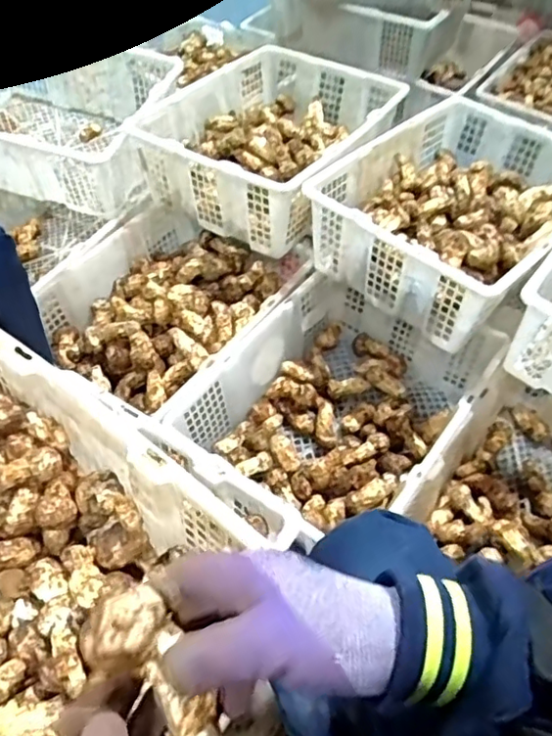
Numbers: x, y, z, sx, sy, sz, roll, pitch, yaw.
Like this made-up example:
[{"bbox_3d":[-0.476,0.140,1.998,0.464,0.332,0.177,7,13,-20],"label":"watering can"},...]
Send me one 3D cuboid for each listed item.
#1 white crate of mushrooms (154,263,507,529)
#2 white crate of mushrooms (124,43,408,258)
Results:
[{"bbox_3d":[0.113,0.049,1.007,0.368,0.168,0.441,30,57,20],"label":"white crate of mushrooms"},{"bbox_3d":[-0.004,-0.461,1.175,0.376,0.166,0.472,26,56,17],"label":"white crate of mushrooms"}]

